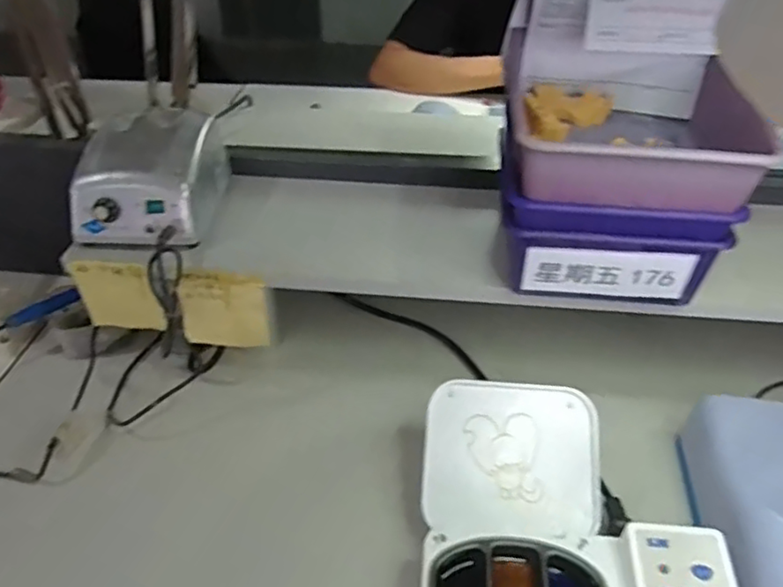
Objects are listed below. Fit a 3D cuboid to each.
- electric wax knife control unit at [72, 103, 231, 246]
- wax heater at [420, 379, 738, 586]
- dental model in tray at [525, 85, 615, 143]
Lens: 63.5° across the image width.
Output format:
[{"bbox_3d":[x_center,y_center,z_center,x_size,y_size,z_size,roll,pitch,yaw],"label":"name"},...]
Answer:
[{"bbox_3d":[-0.202,-0.103,0.540,0.099,0.073,0.135,5,39,5],"label":"electric wax knife control unit"},{"bbox_3d":[0.113,0.176,0.431,0.192,0.084,0.222,3,39,3],"label":"wax heater"},{"bbox_3d":[0.135,-0.148,0.510,0.052,0.021,0.089,32,48,32],"label":"dental model in tray"}]

